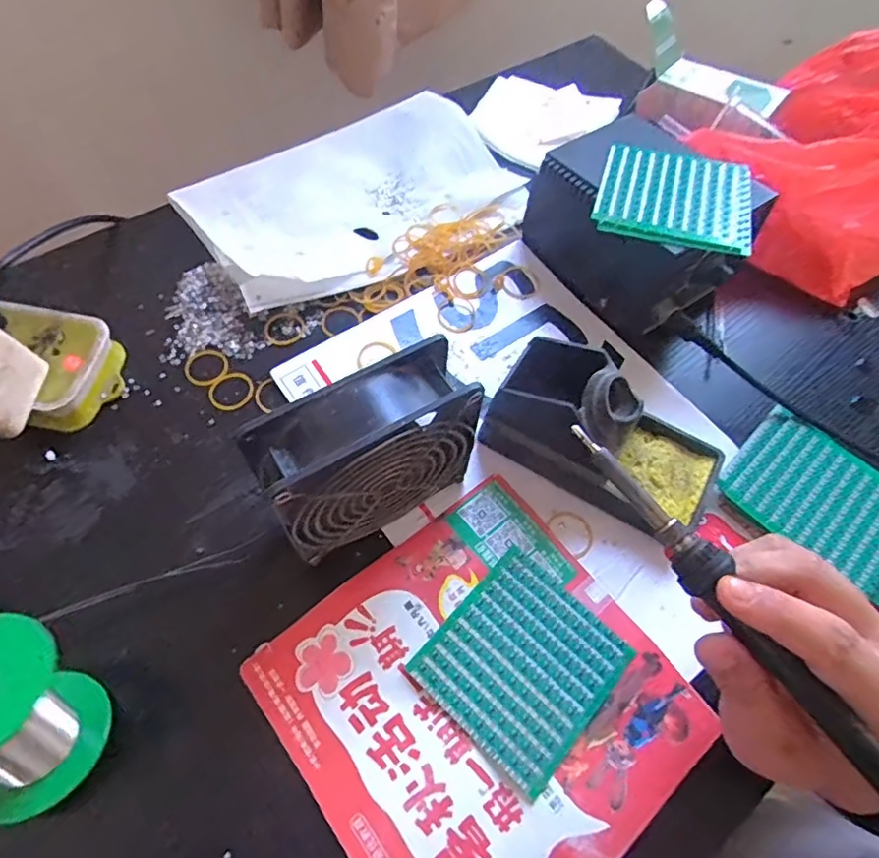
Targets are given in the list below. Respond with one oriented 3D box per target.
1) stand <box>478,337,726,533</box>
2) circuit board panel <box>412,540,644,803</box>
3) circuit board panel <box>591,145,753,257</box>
[{"bbox_3d":[0.108,0.002,0.374,0.147,0.075,0.070,26,63,10],"label":"stand"},{"bbox_3d":[0.048,0.134,0.336,0.093,0.004,0.098,40,66,16],"label":"circuit board panel"},{"bbox_3d":[0.167,-0.166,0.412,0.103,0.012,0.092,16,62,4],"label":"circuit board panel"}]

